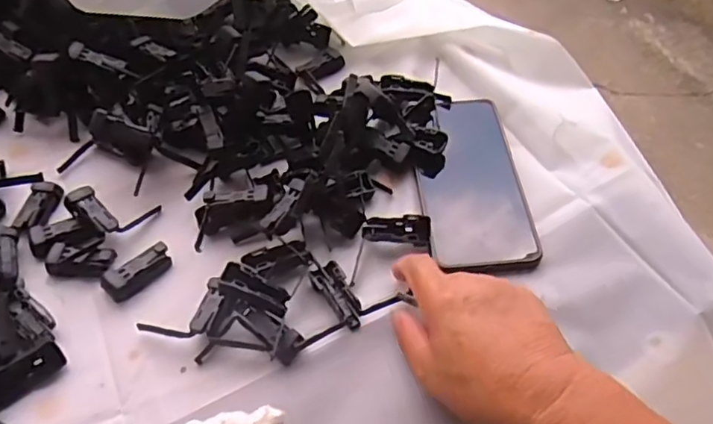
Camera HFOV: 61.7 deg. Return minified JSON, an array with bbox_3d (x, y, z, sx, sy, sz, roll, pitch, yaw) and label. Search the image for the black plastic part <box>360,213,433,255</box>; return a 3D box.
[{"bbox_3d":[0.029,0.015,0.426,0.048,0.019,0.019,2,51,-1],"label":"black plastic part"}]

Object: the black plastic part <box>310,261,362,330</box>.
[{"bbox_3d":[-0.013,0.055,0.402,0.021,0.013,0.048,-21,55,-19],"label":"black plastic part"}]

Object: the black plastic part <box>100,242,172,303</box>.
[{"bbox_3d":[-0.151,0.042,0.416,0.049,0.014,0.019,-32,59,-25],"label":"black plastic part"}]

